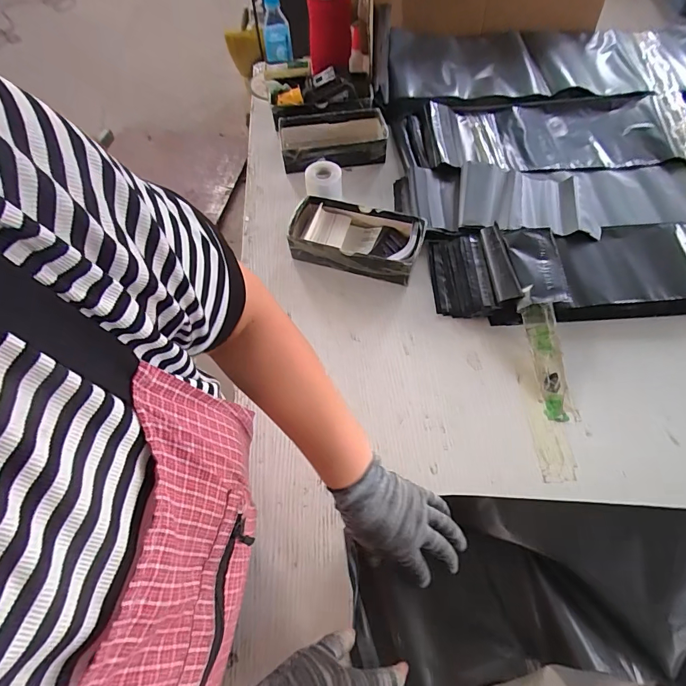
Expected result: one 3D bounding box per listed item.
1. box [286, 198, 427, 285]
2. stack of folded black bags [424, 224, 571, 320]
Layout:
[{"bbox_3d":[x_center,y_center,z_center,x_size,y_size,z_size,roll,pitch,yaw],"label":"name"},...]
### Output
[{"bbox_3d":[0.022,-0.180,0.691,0.219,0.054,0.107,15,62,10],"label":"box"},{"bbox_3d":[0.244,-0.123,0.651,0.193,0.048,0.164,4,60,4],"label":"stack of folded black bags"}]

